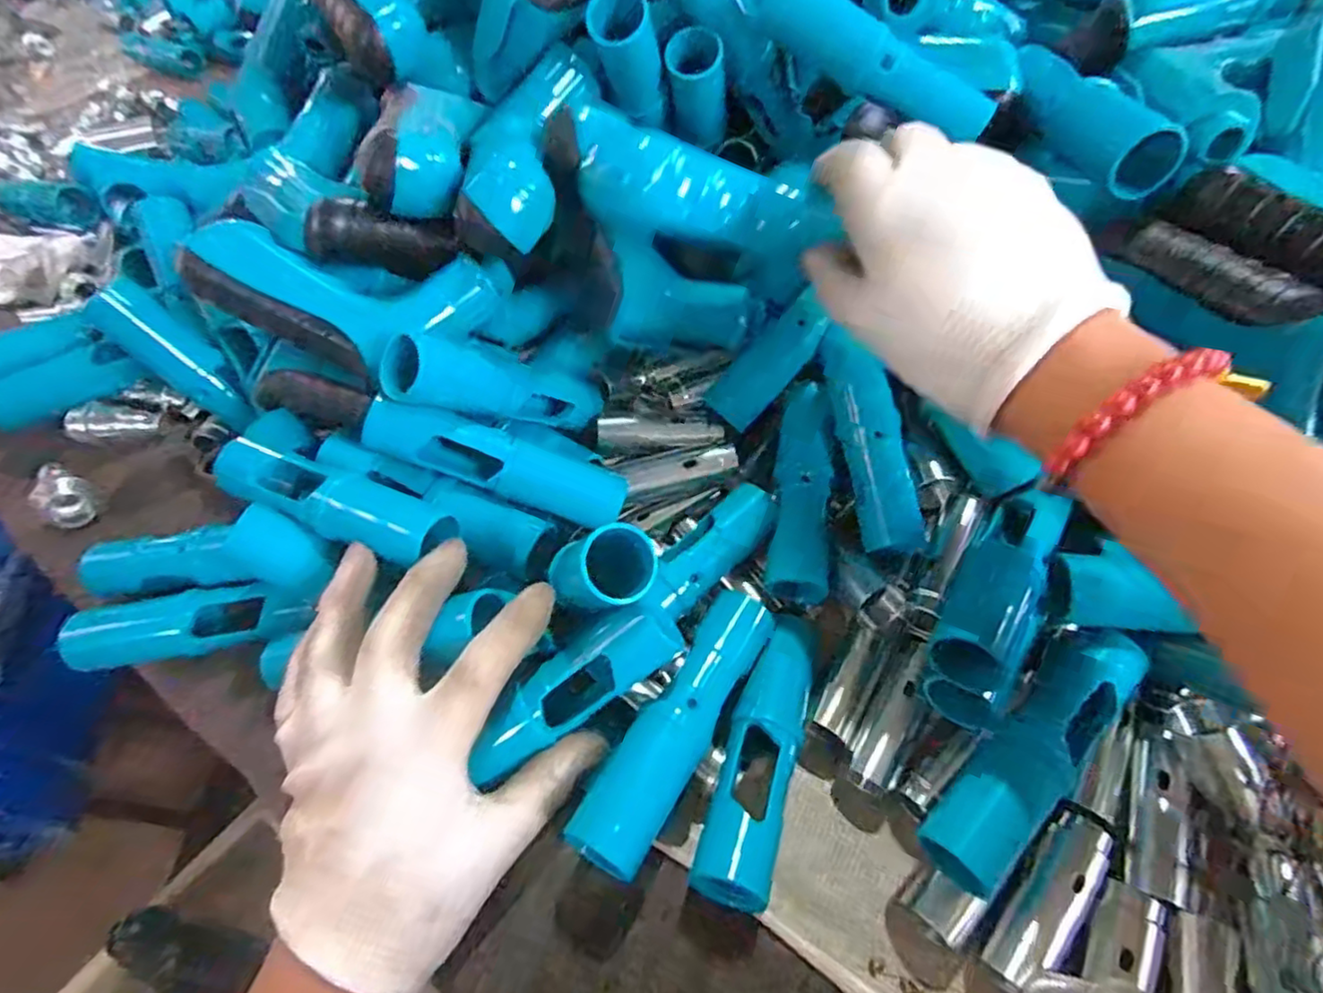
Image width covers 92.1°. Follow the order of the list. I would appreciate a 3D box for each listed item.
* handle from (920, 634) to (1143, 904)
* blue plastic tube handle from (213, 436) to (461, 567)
[{"bbox_3d":[0.150,0.104,0.257,0.034,0.029,0.120,39,68,25],"label":"handle"},{"bbox_3d":[-0.146,0.003,0.288,0.113,0.026,0.033,18,61,16],"label":"blue plastic tube handle"}]

